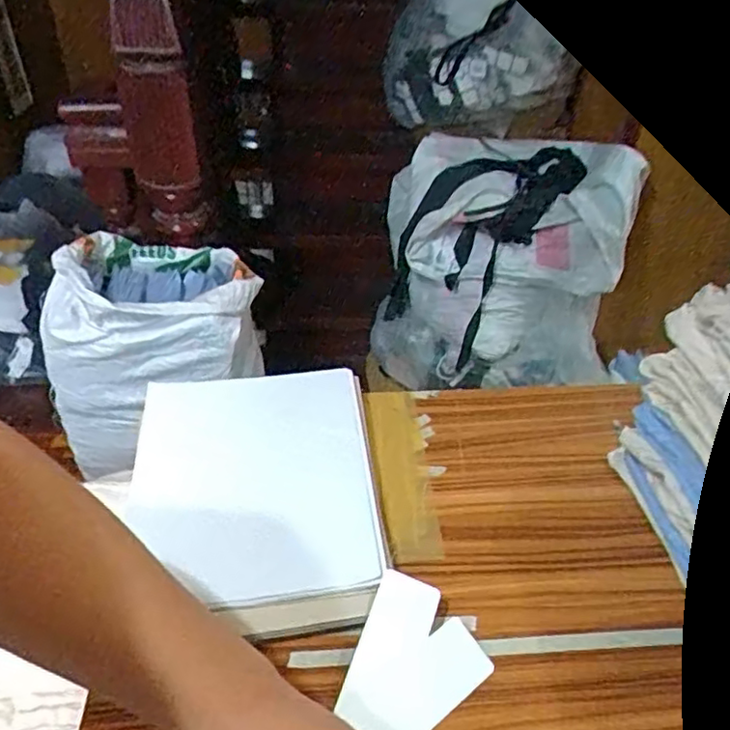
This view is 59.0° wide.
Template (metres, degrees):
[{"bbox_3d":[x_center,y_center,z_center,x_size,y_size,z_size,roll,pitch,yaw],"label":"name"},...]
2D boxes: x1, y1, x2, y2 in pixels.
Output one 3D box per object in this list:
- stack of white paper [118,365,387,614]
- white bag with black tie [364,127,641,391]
[{"bbox_3d":[-0.101,0.093,0.571,0.202,0.013,0.244,-7,44,-4],"label":"stack of white paper"},{"bbox_3d":[0.291,-0.231,1.459,0.501,0.450,0.400,5,38,4],"label":"white bag with black tie"}]

